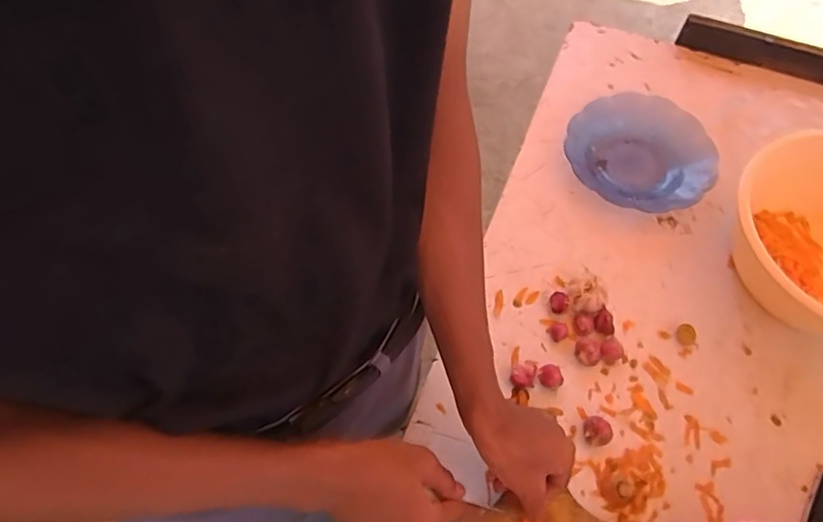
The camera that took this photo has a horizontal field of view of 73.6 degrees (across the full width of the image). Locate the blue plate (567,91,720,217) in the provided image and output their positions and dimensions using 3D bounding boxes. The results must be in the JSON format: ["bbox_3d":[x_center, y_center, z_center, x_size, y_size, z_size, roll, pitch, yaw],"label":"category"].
[{"bbox_3d":[0.290,-0.137,0.706,0.179,0.039,0.189,1,61,-1],"label":"blue plate"}]

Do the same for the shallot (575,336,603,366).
[{"bbox_3d":[0.188,0.097,0.583,0.029,0.019,0.025,39,67,18],"label":"shallot"}]

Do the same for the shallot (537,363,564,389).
[{"bbox_3d":[0.144,0.121,0.571,0.022,0.015,0.025,-24,64,-14],"label":"shallot"}]

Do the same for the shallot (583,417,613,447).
[{"bbox_3d":[0.184,0.170,0.548,0.026,0.018,0.026,1,61,-1],"label":"shallot"}]

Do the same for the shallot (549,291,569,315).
[{"bbox_3d":[0.164,0.046,0.611,0.017,0.019,0.024,-6,61,-5],"label":"shallot"}]

